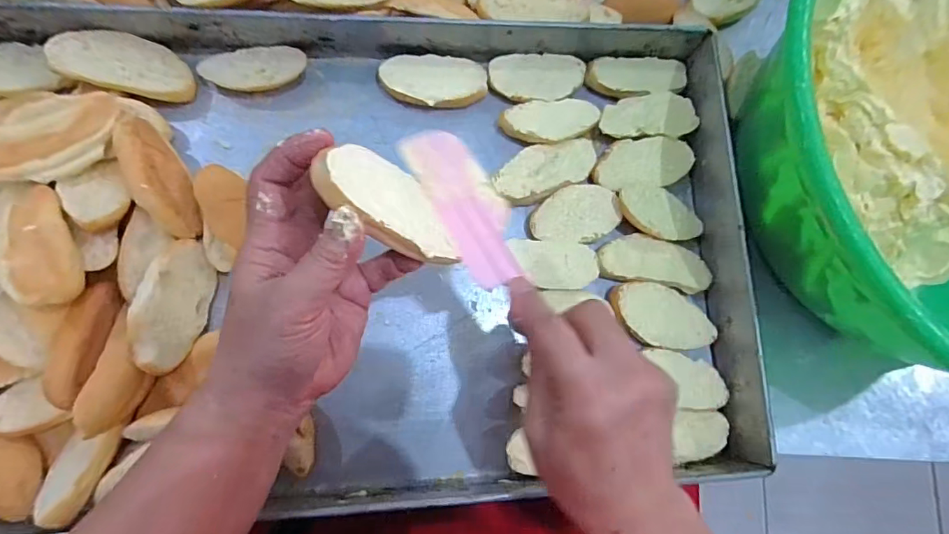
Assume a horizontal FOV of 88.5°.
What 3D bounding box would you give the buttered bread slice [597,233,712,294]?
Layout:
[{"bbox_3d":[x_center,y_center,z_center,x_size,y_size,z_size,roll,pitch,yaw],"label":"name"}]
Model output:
[{"bbox_3d":[0.151,-0.004,0.406,0.094,0.009,0.040,11,78,-5],"label":"buttered bread slice"}]

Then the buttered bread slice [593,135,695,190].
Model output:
[{"bbox_3d":[0.147,-0.090,0.416,0.088,0.011,0.043,-9,80,-8],"label":"buttered bread slice"}]

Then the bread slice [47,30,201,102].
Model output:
[{"bbox_3d":[-0.264,-0.155,0.370,0.090,0.007,0.042,9,85,-25],"label":"bread slice"}]

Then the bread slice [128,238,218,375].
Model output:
[{"bbox_3d":[-0.206,0.025,0.335,0.044,0.011,0.095,31,47,-42],"label":"bread slice"}]

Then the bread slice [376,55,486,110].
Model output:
[{"bbox_3d":[-0.034,-0.157,0.410,0.088,0.010,0.047,2,79,-7],"label":"bread slice"}]

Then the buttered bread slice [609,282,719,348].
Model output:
[{"bbox_3d":[0.155,0.042,0.401,0.090,0.016,0.048,18,78,-3],"label":"buttered bread slice"}]

